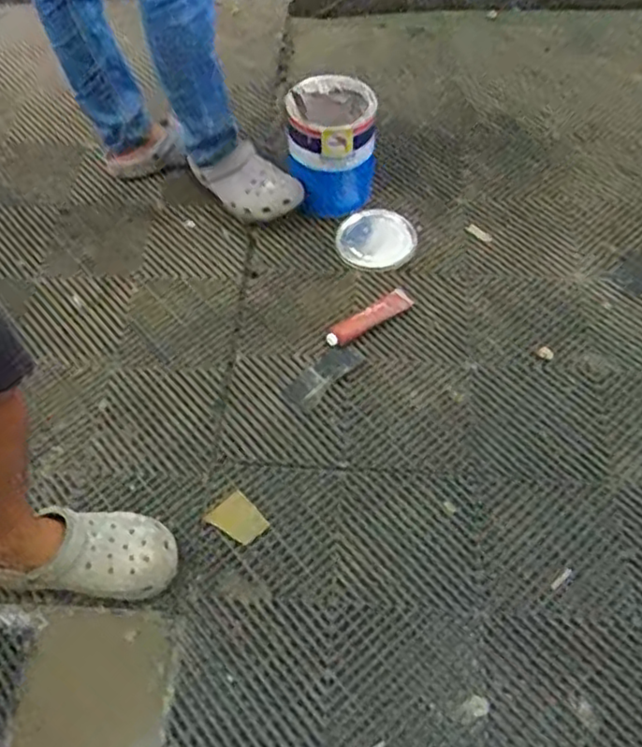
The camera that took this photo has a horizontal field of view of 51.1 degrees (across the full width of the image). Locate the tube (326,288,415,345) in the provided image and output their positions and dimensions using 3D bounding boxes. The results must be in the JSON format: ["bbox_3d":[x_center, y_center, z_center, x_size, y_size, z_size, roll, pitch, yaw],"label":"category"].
[{"bbox_3d":[0.080,-0.100,1.177,0.170,0.025,0.043,-30,59,-15],"label":"tube"}]

